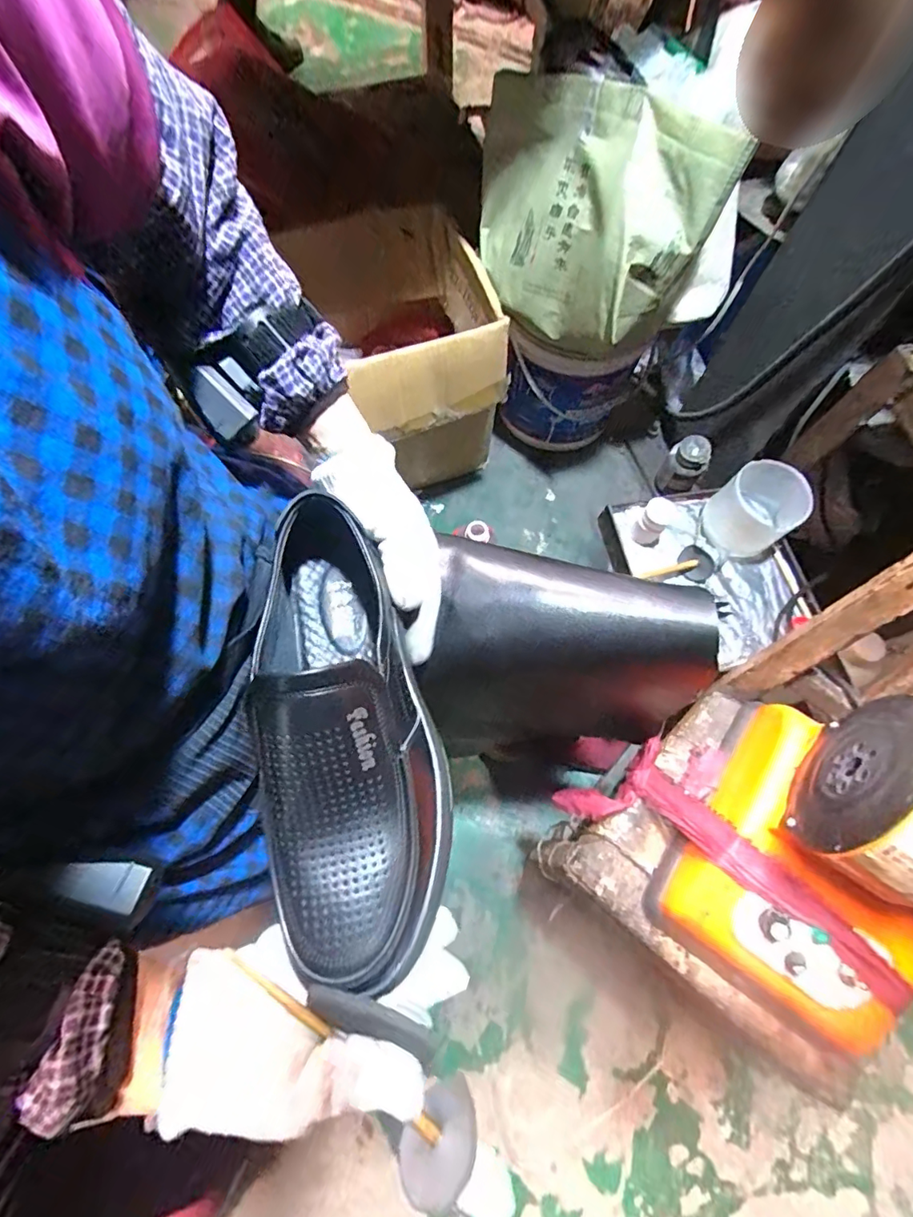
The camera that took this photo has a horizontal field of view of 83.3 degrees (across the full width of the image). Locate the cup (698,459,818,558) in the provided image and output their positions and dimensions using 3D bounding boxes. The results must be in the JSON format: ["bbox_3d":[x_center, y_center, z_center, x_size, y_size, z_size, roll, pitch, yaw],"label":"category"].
[{"bbox_3d":[0.354,-0.117,0.607,0.088,0.073,0.084,0,70,-1],"label":"cup"}]

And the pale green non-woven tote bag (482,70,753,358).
[{"bbox_3d":[0.134,-0.474,0.624,0.325,0.238,0.096,43,75,13],"label":"pale green non-woven tote bag"}]

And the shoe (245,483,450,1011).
[{"bbox_3d":[-0.067,0.061,0.292,0.095,0.088,0.258,-11,67,-5],"label":"shoe"}]

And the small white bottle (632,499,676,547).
[{"bbox_3d":[0.236,-0.104,0.617,0.030,0.056,0.033,30,72,10],"label":"small white bottle"}]

